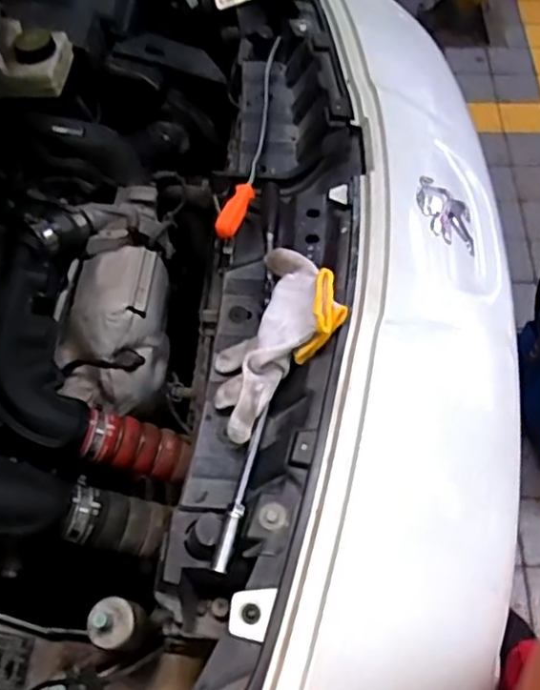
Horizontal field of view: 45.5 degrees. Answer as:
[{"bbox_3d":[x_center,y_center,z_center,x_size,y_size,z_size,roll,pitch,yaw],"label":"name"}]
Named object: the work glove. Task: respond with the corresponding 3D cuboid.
[{"bbox_3d":[0.003,-0.002,0.666,0.119,0.098,0.208,24,63,17],"label":"work glove"}]

